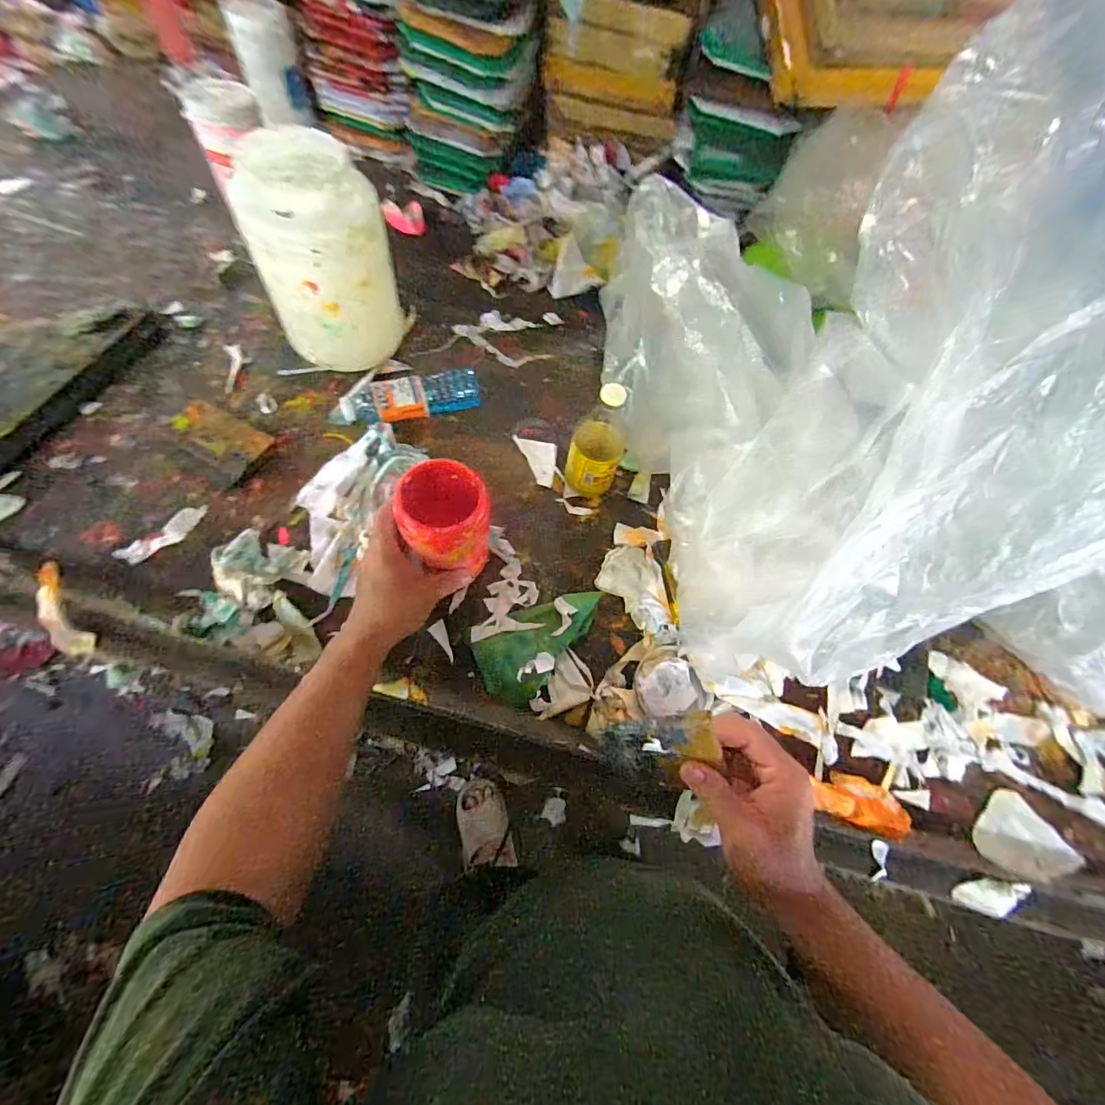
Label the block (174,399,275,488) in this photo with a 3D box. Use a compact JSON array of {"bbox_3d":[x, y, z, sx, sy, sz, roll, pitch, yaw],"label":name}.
[{"bbox_3d":[-0.444,-0.146,0.615,0.132,0.015,0.086,28,65,6],"label":"block"}]

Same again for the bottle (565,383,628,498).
[{"bbox_3d":[0.054,-0.129,0.587,0.065,0.163,0.059,15,65,0],"label":"bottle"}]

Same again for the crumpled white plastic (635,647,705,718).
[{"bbox_3d":[0.133,0.149,0.548,0.080,0.028,0.075,3,65,-6],"label":"crumpled white plastic"}]

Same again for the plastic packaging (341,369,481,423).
[{"bbox_3d":[-0.193,-0.212,0.660,0.183,0.056,0.050,-17,69,-14],"label":"plastic packaging"}]

